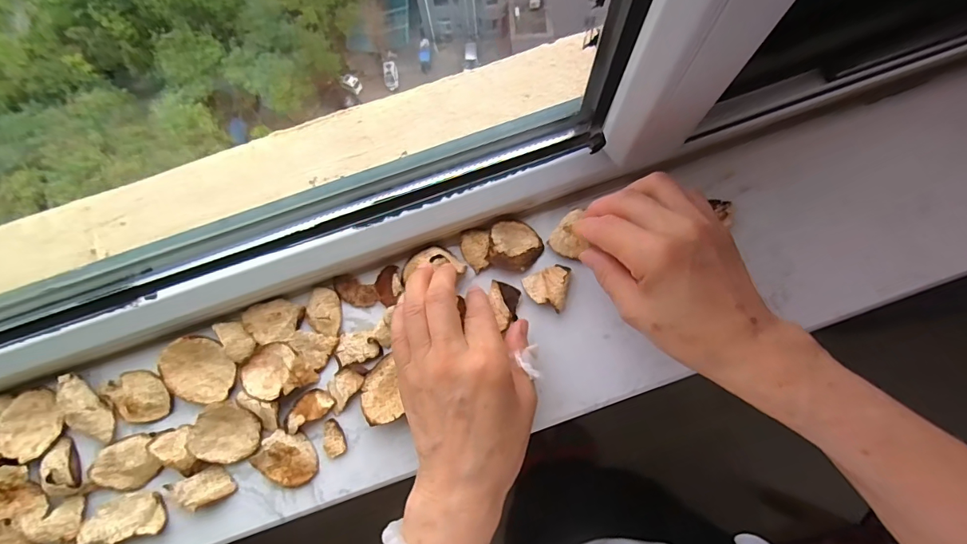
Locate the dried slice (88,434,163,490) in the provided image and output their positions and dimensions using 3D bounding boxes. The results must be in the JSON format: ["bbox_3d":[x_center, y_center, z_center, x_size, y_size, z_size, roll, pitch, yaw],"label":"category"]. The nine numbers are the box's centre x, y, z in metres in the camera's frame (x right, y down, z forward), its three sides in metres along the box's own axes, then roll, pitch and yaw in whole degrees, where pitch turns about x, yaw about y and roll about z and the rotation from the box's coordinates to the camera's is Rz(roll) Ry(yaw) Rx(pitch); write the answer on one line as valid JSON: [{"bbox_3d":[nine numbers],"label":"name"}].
[{"bbox_3d":[-0.256,0.137,0.318,0.054,0.007,0.035,-15,79,-2],"label":"dried slice"}]

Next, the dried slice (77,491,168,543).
[{"bbox_3d":[-0.250,0.172,0.310,0.052,0.014,0.032,-23,79,-3],"label":"dried slice"}]

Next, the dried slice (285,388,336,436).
[{"bbox_3d":[-0.127,0.098,0.323,0.035,0.007,0.021,-35,80,-5],"label":"dried slice"}]

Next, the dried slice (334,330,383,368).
[{"bbox_3d":[-0.094,0.056,0.333,0.034,0.004,0.023,-15,79,-2],"label":"dried slice"}]

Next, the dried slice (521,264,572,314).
[{"bbox_3d":[0.046,0.009,0.337,0.031,0.010,0.035,14,80,4],"label":"dried slice"}]

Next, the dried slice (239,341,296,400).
[{"bbox_3d":[-0.157,0.070,0.325,0.038,0.013,0.038,0,79,1],"label":"dried slice"}]

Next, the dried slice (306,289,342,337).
[{"bbox_3d":[-0.121,0.030,0.341,0.025,0.006,0.036,-3,79,1],"label":"dried slice"}]

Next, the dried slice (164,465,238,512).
[{"bbox_3d":[-0.197,0.152,0.315,0.038,0.010,0.024,-26,79,-4],"label":"dried slice"}]

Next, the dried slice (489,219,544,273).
[{"bbox_3d":[0.025,-0.020,0.343,0.039,0.010,0.039,0,79,1],"label":"dried slice"}]

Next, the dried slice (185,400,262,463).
[{"bbox_3d":[-0.182,0.114,0.318,0.044,0.009,0.040,0,79,1],"label":"dried slice"}]

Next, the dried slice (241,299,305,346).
[{"bbox_3d":[-0.158,0.037,0.342,0.044,0.006,0.032,-17,79,-2],"label":"dried slice"}]

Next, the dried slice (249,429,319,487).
[{"bbox_3d":[-0.138,0.131,0.318,0.042,0.010,0.035,30,81,7],"label":"dried slice"}]

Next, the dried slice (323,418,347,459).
[{"bbox_3d":[-0.108,0.119,0.322,0.016,0.004,0.026,-20,79,-2],"label":"dried slice"}]

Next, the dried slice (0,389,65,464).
[{"bbox_3d":[-0.332,0.112,0.329,0.037,0.008,0.050,-19,68,-36],"label":"dried slice"}]

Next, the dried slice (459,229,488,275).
[{"bbox_3d":[-0.006,-0.017,0.345,0.021,0.010,0.032,-3,79,1],"label":"dried slice"}]

